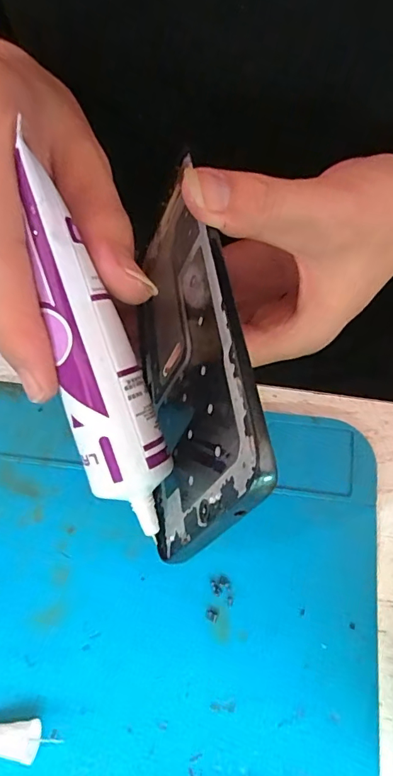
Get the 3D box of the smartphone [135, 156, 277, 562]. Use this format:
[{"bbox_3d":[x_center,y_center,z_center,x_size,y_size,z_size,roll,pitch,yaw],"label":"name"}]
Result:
[{"bbox_3d":[-0.005,-0.015,0.175,0.006,0.075,0.144,8,49,-24],"label":"smartphone"}]

